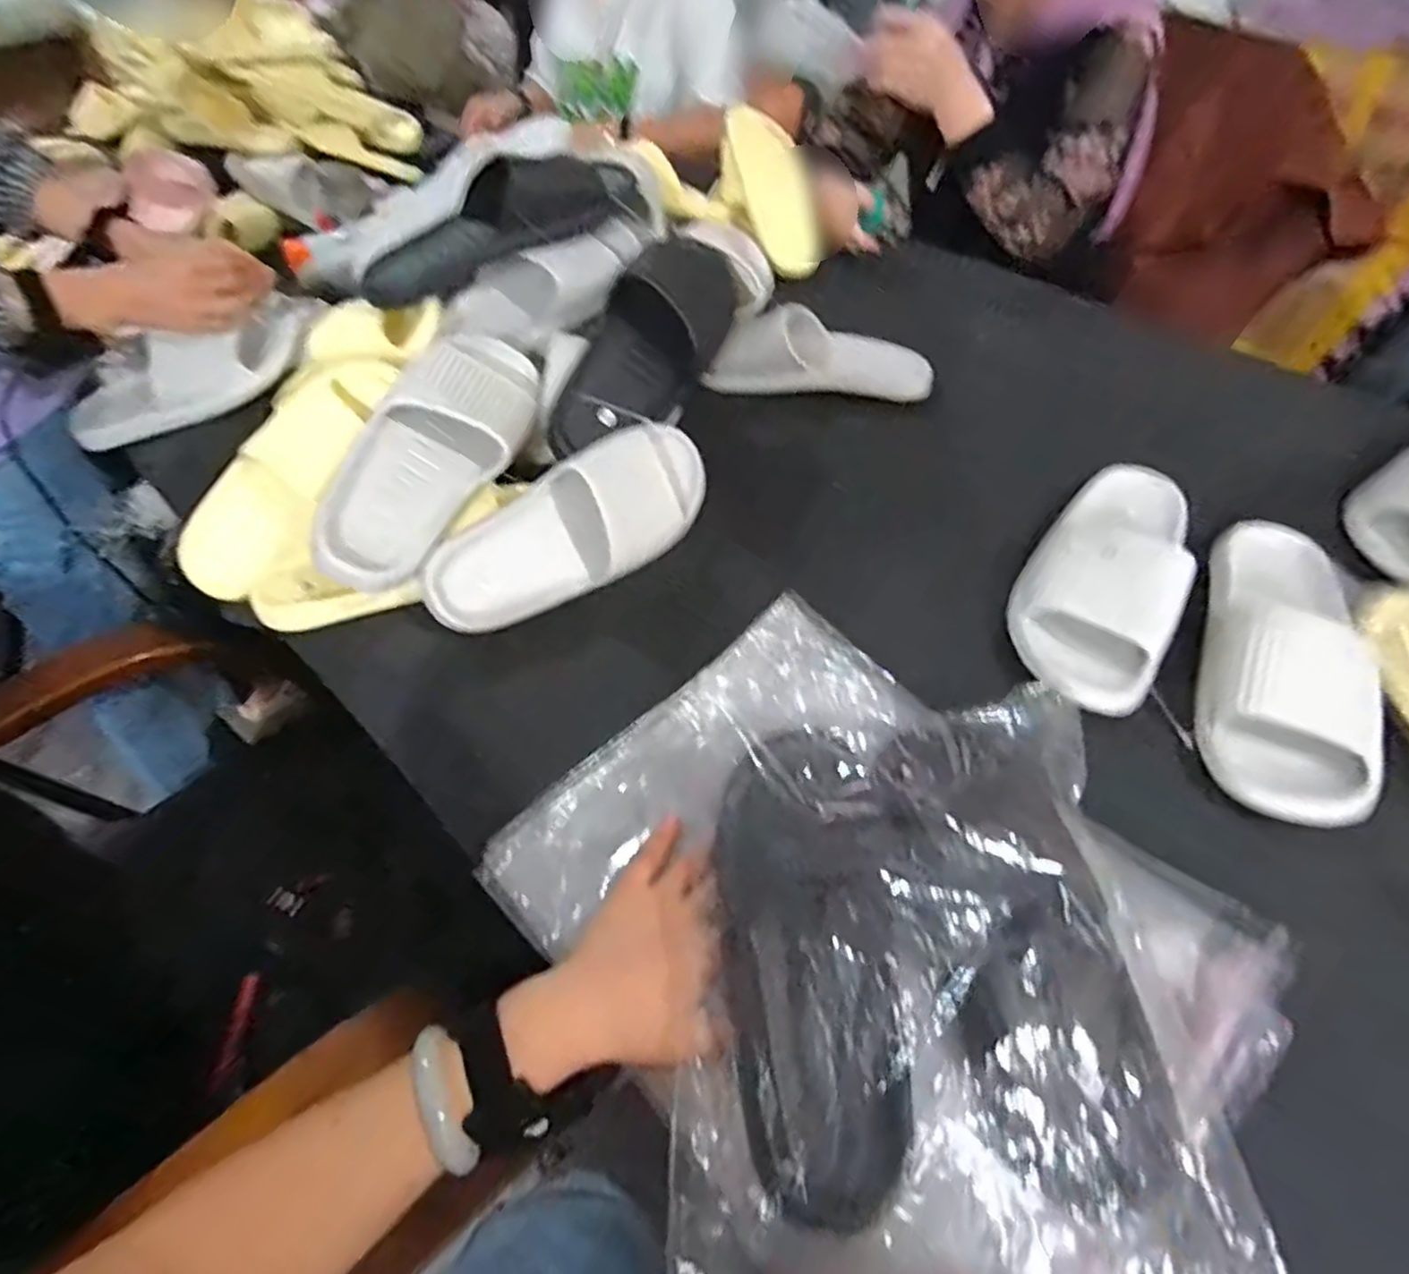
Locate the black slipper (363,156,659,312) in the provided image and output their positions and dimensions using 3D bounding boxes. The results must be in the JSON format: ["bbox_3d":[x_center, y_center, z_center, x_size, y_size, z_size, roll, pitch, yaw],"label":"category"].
[{"bbox_3d":[-0.200,-0.400,0.682,0.275,0.085,0.085,-19,52,5],"label":"black slipper"}]

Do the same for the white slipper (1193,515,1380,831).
[{"bbox_3d":[0.439,0.001,0.537,0.107,0.062,0.272,17,54,14],"label":"white slipper"}]

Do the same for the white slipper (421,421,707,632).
[{"bbox_3d":[-0.111,-0.092,0.612,0.266,0.107,0.055,-31,15,-11],"label":"white slipper"}]

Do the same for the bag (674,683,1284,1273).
[{"bbox_3d":[0.127,0.197,0.382,0.272,0.086,0.342,-2,52,0],"label":"bag"}]

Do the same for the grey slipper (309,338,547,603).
[{"bbox_3d":[-0.233,-0.155,0.608,0.107,0.078,0.266,35,68,-22],"label":"grey slipper"}]

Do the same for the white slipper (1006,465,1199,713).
[{"bbox_3d":[0.342,-0.067,0.600,0.116,0.062,0.262,26,57,20],"label":"white slipper"}]

